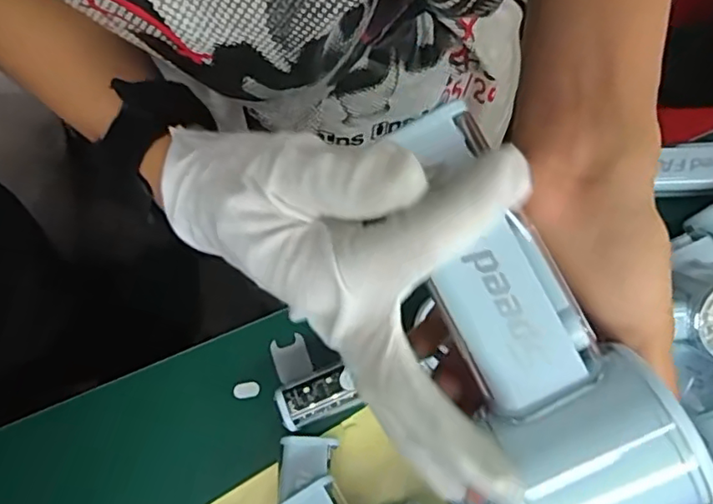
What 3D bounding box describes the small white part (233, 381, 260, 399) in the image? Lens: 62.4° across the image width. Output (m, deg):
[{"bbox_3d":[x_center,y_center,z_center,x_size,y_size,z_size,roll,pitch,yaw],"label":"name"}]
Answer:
[{"bbox_3d":[-0.079,0.099,0.421,0.018,0.004,0.011,-10,73,-5],"label":"small white part"}]

